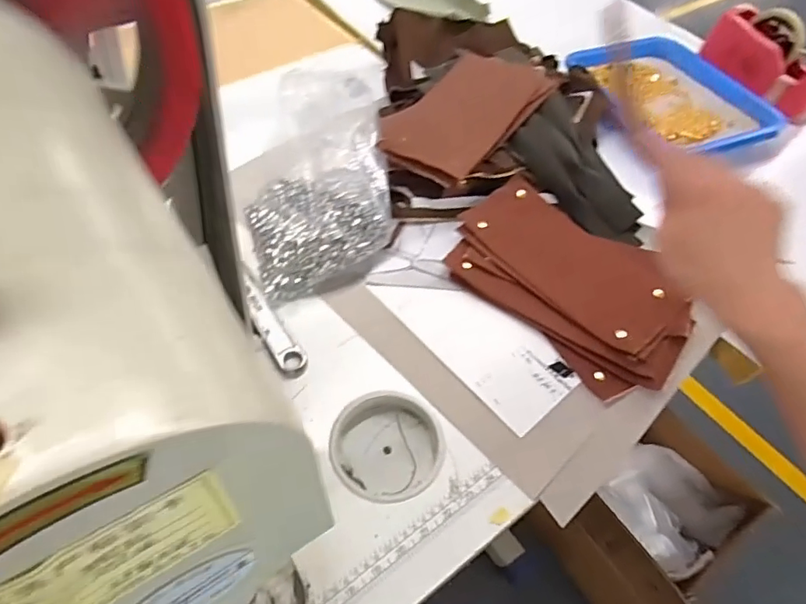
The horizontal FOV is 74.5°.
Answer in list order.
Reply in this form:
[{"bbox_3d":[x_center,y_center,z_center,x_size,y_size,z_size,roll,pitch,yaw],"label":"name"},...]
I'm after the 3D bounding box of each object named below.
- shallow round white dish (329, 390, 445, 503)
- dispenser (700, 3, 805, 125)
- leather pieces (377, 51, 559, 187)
[{"bbox_3d":[-0.016,0.141,0.517,0.104,0.028,0.104,2,53,-3],"label":"shallow round white dish"},{"bbox_3d":[0.580,-0.387,0.835,0.061,0.102,0.201,-23,58,-20],"label":"dispenser"},{"bbox_3d":[0.089,-0.260,0.714,0.151,0.017,0.293,25,56,16],"label":"leather pieces"}]

